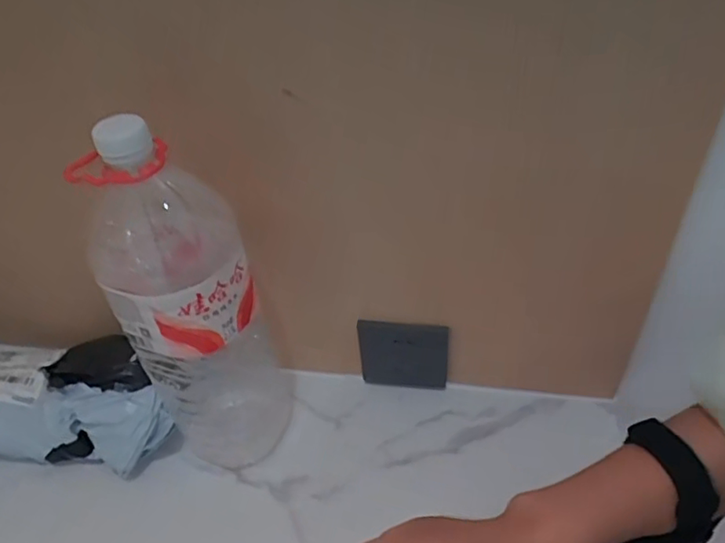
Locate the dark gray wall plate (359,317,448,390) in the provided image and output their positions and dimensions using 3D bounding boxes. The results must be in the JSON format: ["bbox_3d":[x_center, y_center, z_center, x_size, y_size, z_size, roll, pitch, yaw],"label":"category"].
[{"bbox_3d":[0.040,0.086,0.553,0.085,0.095,0.011,4,43,9],"label":"dark gray wall plate"}]

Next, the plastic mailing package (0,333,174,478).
[{"bbox_3d":[-0.343,0.120,0.548,0.336,0.091,0.105,2,42,7],"label":"plastic mailing package"}]

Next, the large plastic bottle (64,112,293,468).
[{"bbox_3d":[-0.130,0.030,0.456,0.105,0.323,0.112,-13,43,-10],"label":"large plastic bottle"}]

